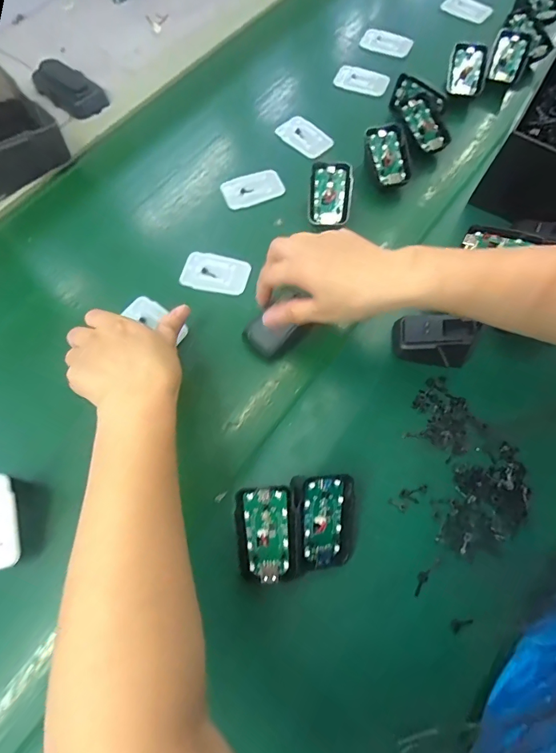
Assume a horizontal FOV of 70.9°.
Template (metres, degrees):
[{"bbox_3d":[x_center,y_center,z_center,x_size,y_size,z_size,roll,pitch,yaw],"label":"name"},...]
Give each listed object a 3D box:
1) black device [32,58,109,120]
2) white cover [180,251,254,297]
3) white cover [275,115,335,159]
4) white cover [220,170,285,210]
[{"bbox_3d":[-0.270,-0.374,0.506,0.098,0.030,0.050,40,74,15],"label":"black device"},{"bbox_3d":[-0.066,-0.109,0.412,0.069,0.004,0.045,14,70,6],"label":"white cover"},{"bbox_3d":[0.034,-0.299,0.488,0.072,0.009,0.042,42,75,15],"label":"white cover"},{"bbox_3d":[-0.030,-0.220,0.457,0.070,0.006,0.043,-20,70,-7],"label":"white cover"}]

